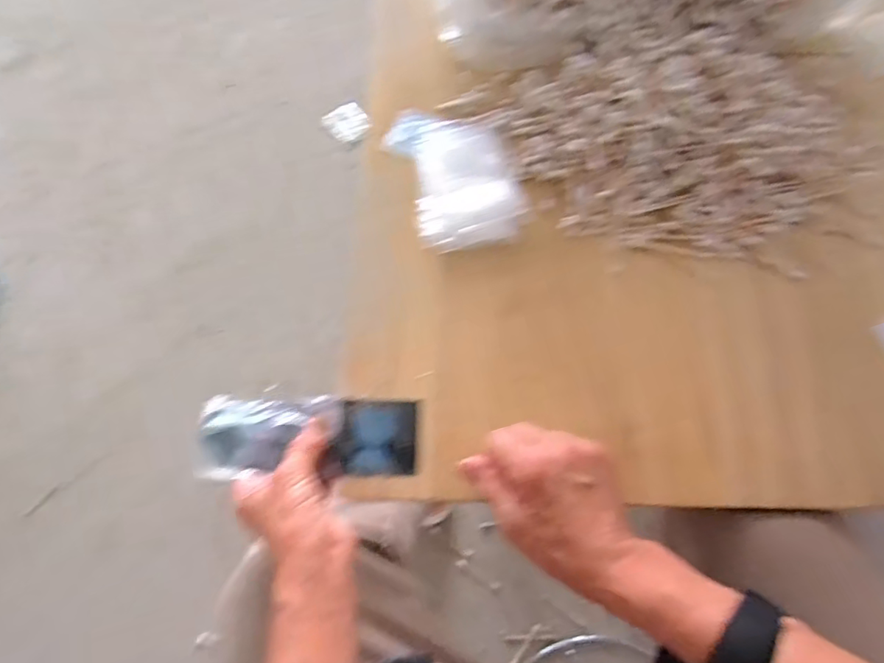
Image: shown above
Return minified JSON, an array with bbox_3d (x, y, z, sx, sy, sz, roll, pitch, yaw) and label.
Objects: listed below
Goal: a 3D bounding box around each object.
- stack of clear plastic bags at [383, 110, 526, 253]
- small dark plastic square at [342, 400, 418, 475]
[{"bbox_3d":[0.012,-0.149,0.506,0.101,0.026,0.168,-21,69,-2],"label":"stack of clear plastic bags"},{"bbox_3d":[-0.049,0.084,0.435,0.058,0.007,0.058,0,72,0],"label":"small dark plastic square"}]

